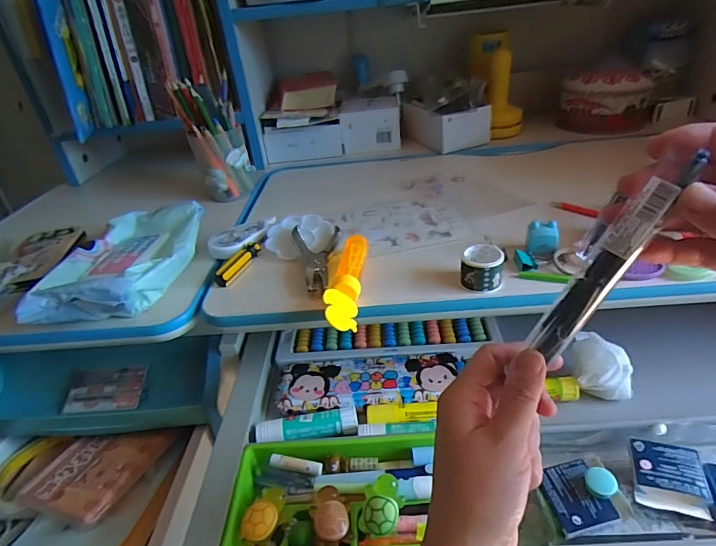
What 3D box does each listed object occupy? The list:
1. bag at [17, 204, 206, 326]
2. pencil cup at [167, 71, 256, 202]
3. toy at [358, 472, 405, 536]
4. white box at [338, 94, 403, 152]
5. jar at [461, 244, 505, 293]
[{"bbox_3d":[-0.242,-0.017,0.459,0.129,0.038,0.190,-5,33,1],"label":"bag"},{"bbox_3d":[-0.200,-0.188,0.614,0.082,0.153,0.071,-16,34,-15],"label":"pencil cup"},{"bbox_3d":[0.018,0.175,0.328,0.026,0.020,0.039,20,55,-15],"label":"toy"},{"bbox_3d":[0.024,-0.260,0.775,0.103,0.073,0.089,-2,33,6],"label":"white box"},{"bbox_3d":[0.112,-0.006,0.396,0.036,0.027,0.036,1,33,11],"label":"jar"}]

